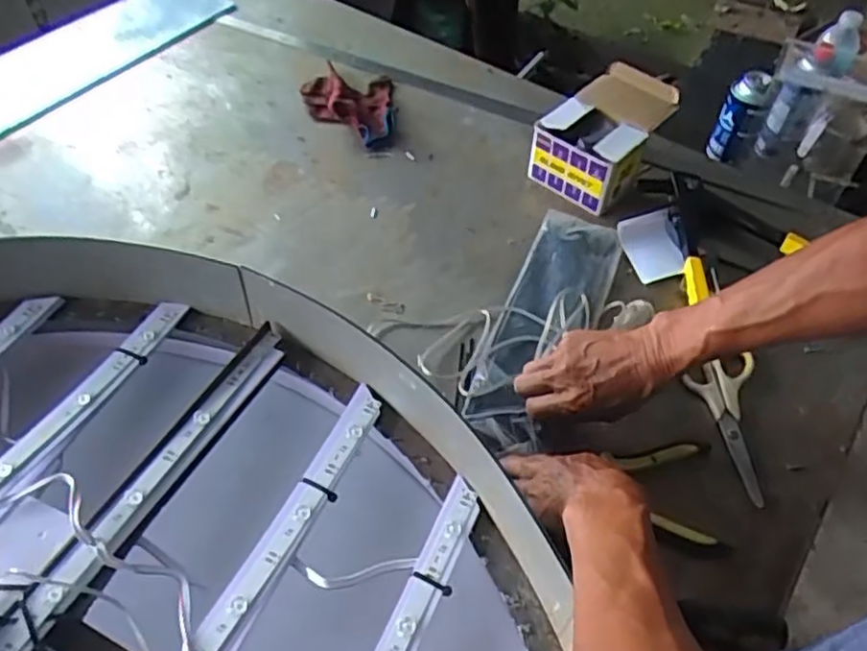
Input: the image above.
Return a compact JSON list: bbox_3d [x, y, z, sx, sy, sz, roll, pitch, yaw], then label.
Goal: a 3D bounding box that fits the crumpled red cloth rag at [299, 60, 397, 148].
[{"bbox_3d":[-0.118,-0.313,0.969,0.126,0.034,0.170,-5,52,-5],"label":"crumpled red cloth rag"}]

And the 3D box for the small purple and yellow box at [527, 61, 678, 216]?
[{"bbox_3d":[0.213,-0.241,0.881,0.123,0.085,0.176,28,56,20],"label":"small purple and yellow box"}]

